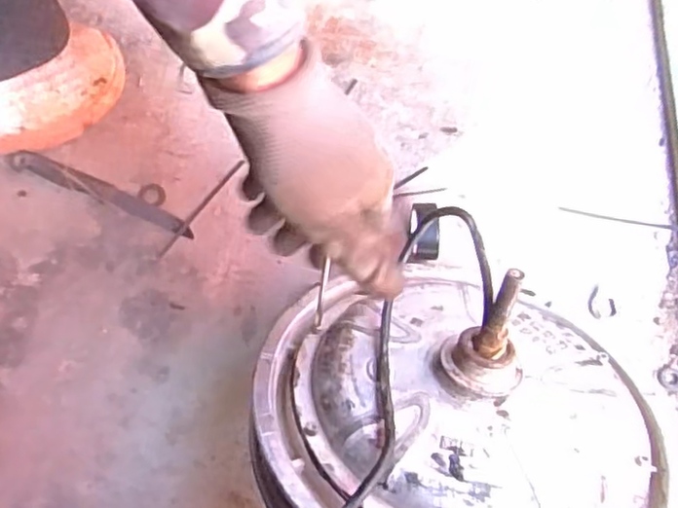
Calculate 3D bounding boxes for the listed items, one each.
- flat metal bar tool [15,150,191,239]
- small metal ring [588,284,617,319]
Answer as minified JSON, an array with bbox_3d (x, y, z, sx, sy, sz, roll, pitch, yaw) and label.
[{"bbox_3d":[-0.202,-0.053,0.563,0.165,0.013,0.018,21,76,6],"label":"flat metal bar tool"},{"bbox_3d":[0.214,0.042,0.540,0.025,0.004,0.021,42,79,11],"label":"small metal ring"}]

